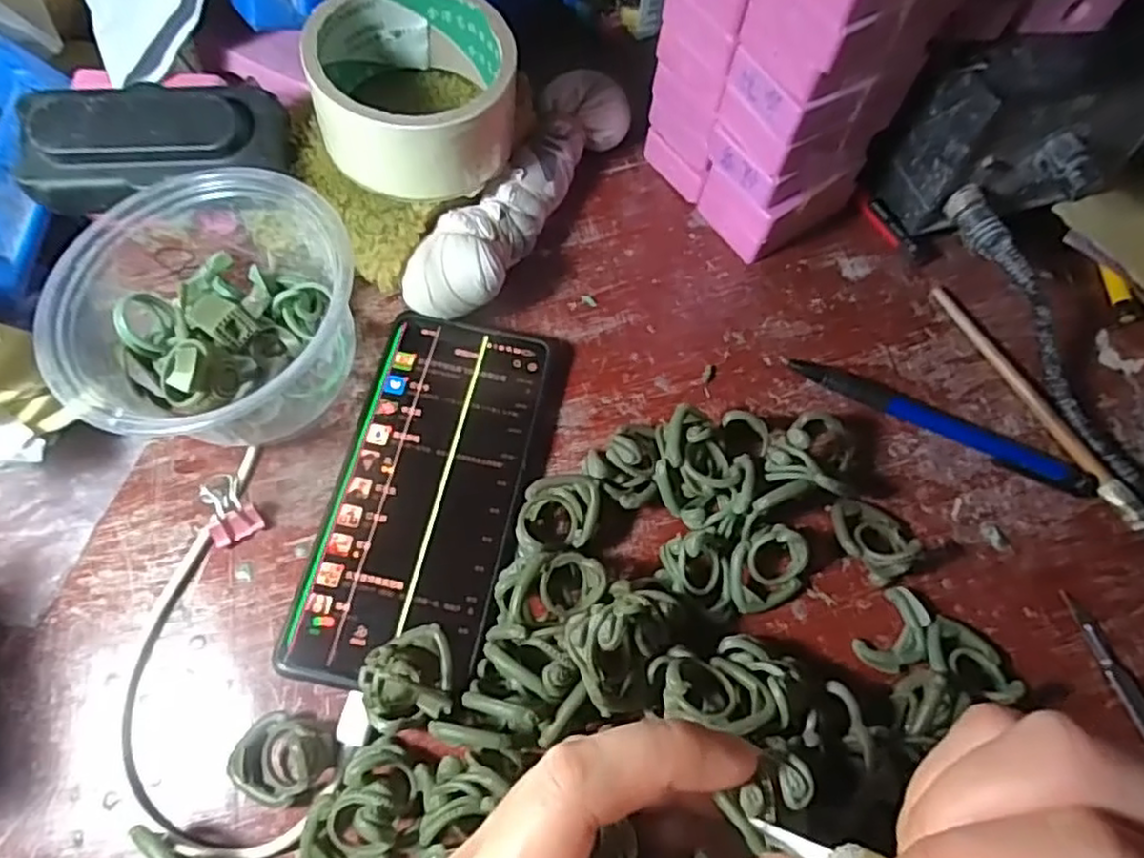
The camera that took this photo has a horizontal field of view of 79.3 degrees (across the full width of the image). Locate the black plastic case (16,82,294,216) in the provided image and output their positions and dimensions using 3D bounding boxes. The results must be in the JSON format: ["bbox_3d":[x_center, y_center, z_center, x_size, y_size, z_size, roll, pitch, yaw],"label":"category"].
[{"bbox_3d":[-0.180,-0.123,0.296,0.106,0.030,0.040,-5,67,-5],"label":"black plastic case"}]

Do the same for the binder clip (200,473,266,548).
[{"bbox_3d":[-0.142,0.032,0.283,0.019,0.011,0.029,-29,71,-15],"label":"binder clip"}]

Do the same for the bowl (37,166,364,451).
[{"bbox_3d":[-0.146,-0.044,0.284,0.101,0.070,0.104,1,67,-3],"label":"bowl"}]

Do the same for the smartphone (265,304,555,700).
[{"bbox_3d":[-0.060,0.026,0.290,0.075,0.013,0.157,12,67,2],"label":"smartphone"}]

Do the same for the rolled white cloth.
[{"bbox_3d":[-0.024,-0.114,0.337,0.040,0.043,0.156,28,68,9],"label":"rolled white cloth"}]

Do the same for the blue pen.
[{"bbox_3d":[0.170,-0.003,0.319,0.143,0.009,0.014,23,68,7],"label":"blue pen"}]

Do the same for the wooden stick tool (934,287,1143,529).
[{"bbox_3d":[0.220,-0.014,0.326,0.010,0.009,0.138,-24,70,-13],"label":"wooden stick tool"}]

